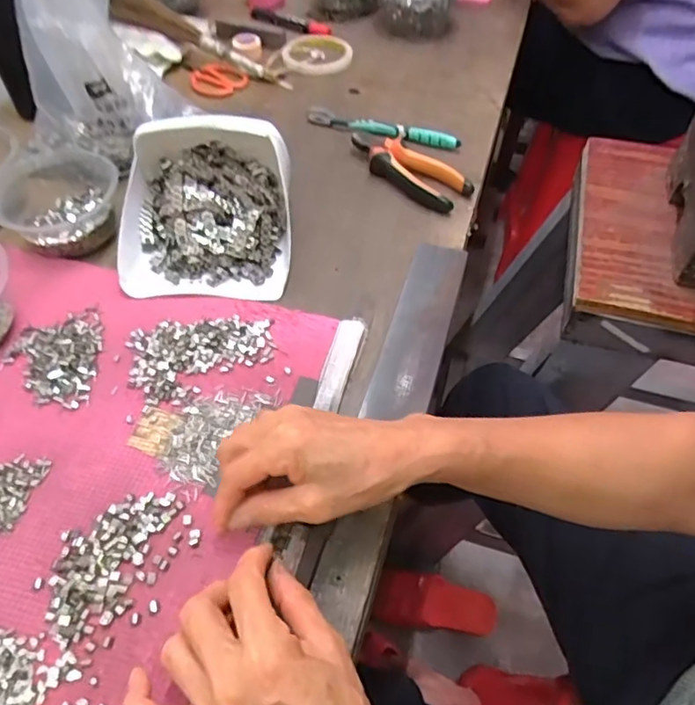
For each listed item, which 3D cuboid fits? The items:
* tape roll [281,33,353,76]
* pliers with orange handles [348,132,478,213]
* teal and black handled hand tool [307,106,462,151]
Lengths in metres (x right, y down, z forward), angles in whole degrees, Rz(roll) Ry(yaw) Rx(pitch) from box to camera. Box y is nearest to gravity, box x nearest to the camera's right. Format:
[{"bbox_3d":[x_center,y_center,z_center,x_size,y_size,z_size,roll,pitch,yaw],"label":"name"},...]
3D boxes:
[{"bbox_3d":[-0.042,-0.422,0.796,0.097,0.015,0.096,0,52,0],"label":"tape roll"},{"bbox_3d":[0.066,-0.200,0.612,0.054,0.024,0.150,-33,59,-23],"label":"pliers with orange handles"},{"bbox_3d":[0.040,-0.268,0.671,0.189,0.019,0.022,16,54,13],"label":"teal and black handled hand tool"}]

